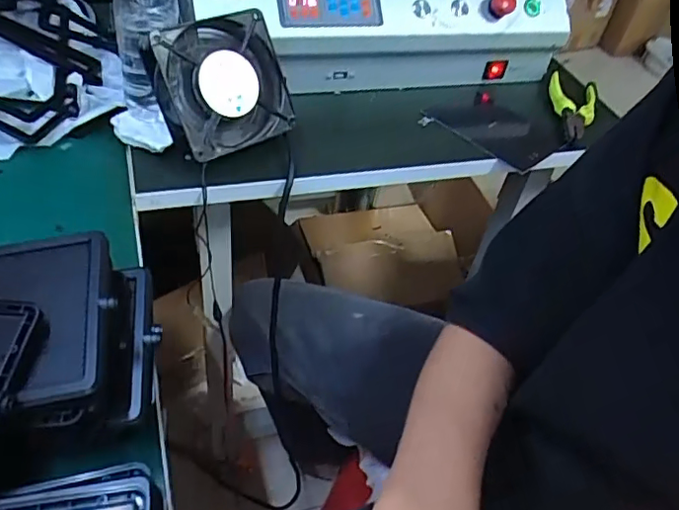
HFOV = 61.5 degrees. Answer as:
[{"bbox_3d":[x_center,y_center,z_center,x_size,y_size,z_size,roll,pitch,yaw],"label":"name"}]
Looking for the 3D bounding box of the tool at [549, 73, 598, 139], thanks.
[{"bbox_3d":[0.278,-0.176,0.681,0.054,0.020,0.108,17,46,6],"label":"tool"}]

